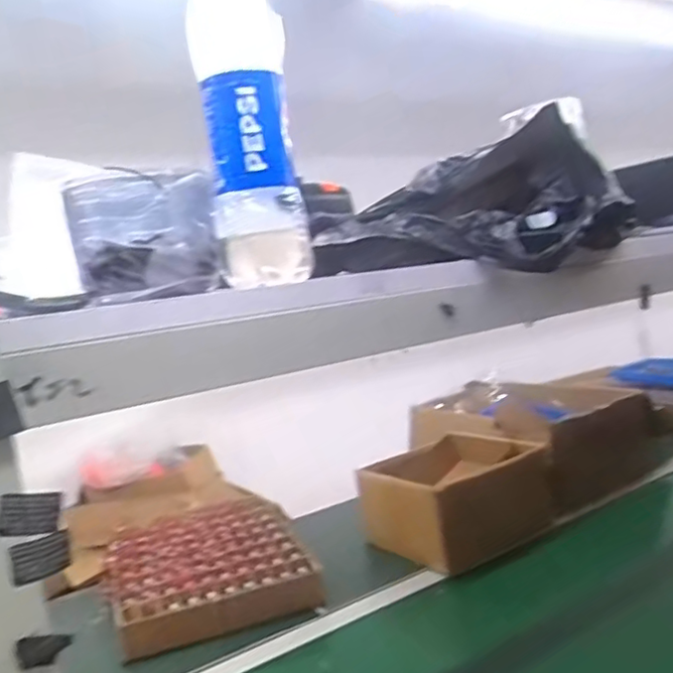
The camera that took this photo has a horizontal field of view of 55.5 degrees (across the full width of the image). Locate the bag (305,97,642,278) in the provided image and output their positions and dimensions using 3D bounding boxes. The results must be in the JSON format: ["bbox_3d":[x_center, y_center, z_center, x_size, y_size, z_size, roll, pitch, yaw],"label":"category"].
[{"bbox_3d":[0.121,-0.125,0.577,0.177,0.127,0.231,-11,6,-39],"label":"bag"}]

